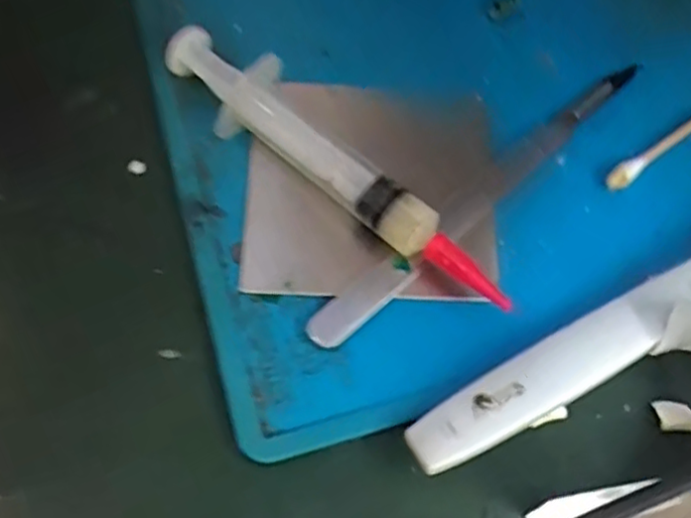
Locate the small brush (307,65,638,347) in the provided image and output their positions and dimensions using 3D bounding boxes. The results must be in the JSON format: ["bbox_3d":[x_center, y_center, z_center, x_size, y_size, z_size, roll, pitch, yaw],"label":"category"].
[{"bbox_3d":[0.039,-0.018,0.185,0.125,0.004,0.010,-38,72,-18],"label":"small brush"}]

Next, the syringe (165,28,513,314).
[{"bbox_3d":[-0.003,-0.024,0.178,0.109,0.020,0.019,38,71,17],"label":"syringe"}]

